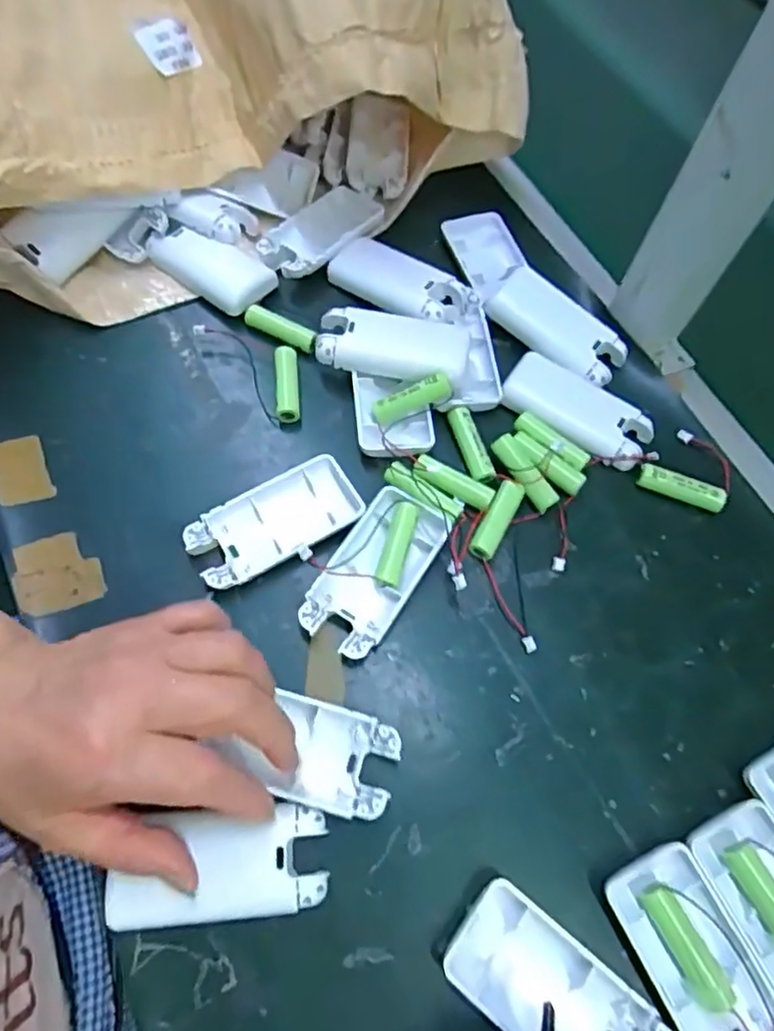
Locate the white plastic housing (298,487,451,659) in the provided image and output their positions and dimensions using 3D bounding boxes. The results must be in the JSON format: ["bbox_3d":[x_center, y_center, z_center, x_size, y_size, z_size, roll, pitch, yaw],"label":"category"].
[{"bbox_3d":[-0.007,0.030,0.345,0.044,0.016,0.093,31,68,12],"label":"white plastic housing"}]

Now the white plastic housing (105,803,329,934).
[{"bbox_3d":[-0.073,0.153,0.274,0.090,0.024,0.044,-4,65,-3],"label":"white plastic housing"}]

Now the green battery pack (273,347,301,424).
[{"bbox_3d":[-0.063,-0.084,0.398,0.014,0.012,0.052,-4,65,-4],"label":"green battery pack"}]

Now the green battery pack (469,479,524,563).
[{"bbox_3d":[0.063,0.002,0.360,0.014,0.010,0.049,26,67,10],"label":"green battery pack"}]

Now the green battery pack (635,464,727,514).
[{"bbox_3d":[0.178,-0.017,0.380,0.050,0.010,0.013,21,66,8],"label":"green battery pack"}]

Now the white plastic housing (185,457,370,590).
[{"bbox_3d":[-0.062,0.004,0.354,0.094,0.013,0.046,-27,69,-13],"label":"white plastic housing"}]

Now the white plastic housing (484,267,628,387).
[{"bbox_3d":[0.113,-0.126,0.415,0.092,0.017,0.040,37,69,14],"label":"white plastic housing"}]

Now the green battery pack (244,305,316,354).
[{"bbox_3d":[-0.069,-0.124,0.414,0.050,0.010,0.015,28,65,9],"label":"green battery pack"}]

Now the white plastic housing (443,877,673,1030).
[{"bbox_3d":[0.072,0.205,0.267,0.093,0.012,0.047,37,69,14],"label":"white plastic housing"}]

